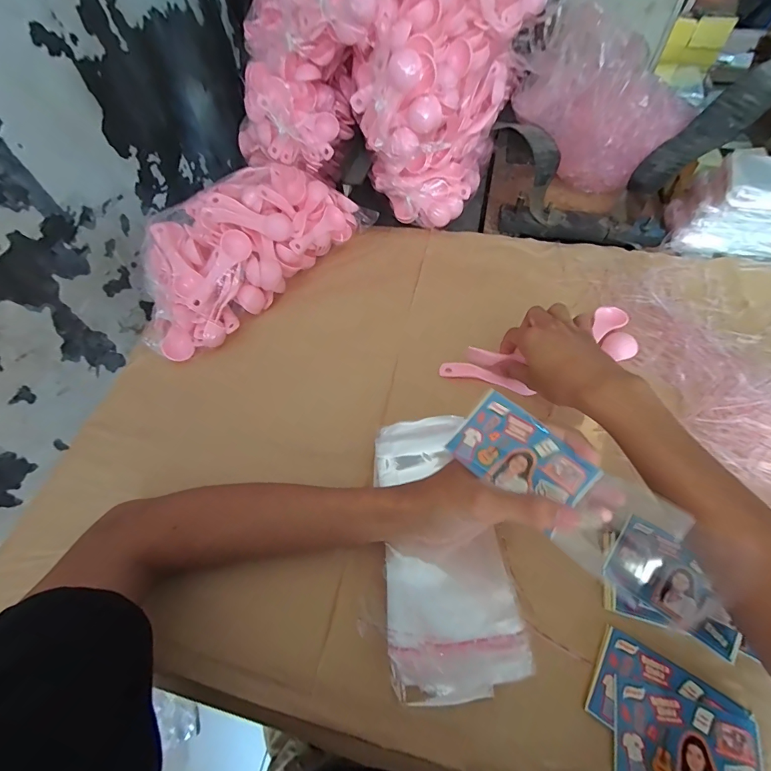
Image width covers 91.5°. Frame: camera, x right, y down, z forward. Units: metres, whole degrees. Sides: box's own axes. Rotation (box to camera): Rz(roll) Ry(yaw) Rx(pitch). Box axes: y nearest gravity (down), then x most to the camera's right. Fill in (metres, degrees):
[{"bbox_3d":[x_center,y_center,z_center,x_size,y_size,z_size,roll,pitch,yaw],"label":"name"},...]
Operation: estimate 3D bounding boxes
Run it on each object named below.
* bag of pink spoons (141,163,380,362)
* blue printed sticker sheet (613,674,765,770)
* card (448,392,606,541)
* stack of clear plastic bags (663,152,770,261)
[{"bbox_3d":[-0.188,-0.190,0.506,0.142,0.094,0.335,31,63,22],"label":"bag of pink spoons"},{"bbox_3d":[0.200,0.242,0.247,0.089,0.006,0.059,13,62,10],"label":"blue printed sticker sheet"},{"bbox_3d":[0.096,0.052,0.269,0.091,0.006,0.056,40,86,18],"label":"card"},{"bbox_3d":[0.519,-0.236,0.502,0.214,0.097,0.115,16,59,14],"label":"stack of clear plastic bags"}]

